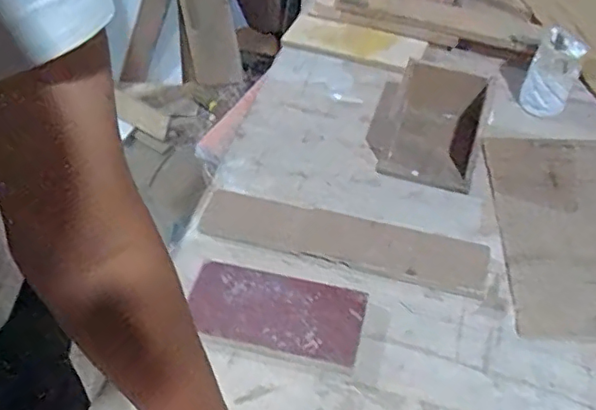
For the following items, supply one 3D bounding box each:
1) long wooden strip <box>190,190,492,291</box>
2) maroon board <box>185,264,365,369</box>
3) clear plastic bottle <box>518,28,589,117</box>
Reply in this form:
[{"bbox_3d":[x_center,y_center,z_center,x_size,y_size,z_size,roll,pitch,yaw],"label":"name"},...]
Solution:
[{"bbox_3d":[0.050,0.039,0.681,0.343,0.018,0.066,13,50,11],"label":"long wooden strip"},{"bbox_3d":[-0.025,0.120,0.615,0.186,0.025,0.089,11,49,9],"label":"maroon board"},{"bbox_3d":[0.358,-0.184,0.788,0.065,0.110,0.054,21,55,19],"label":"clear plastic bottle"}]

